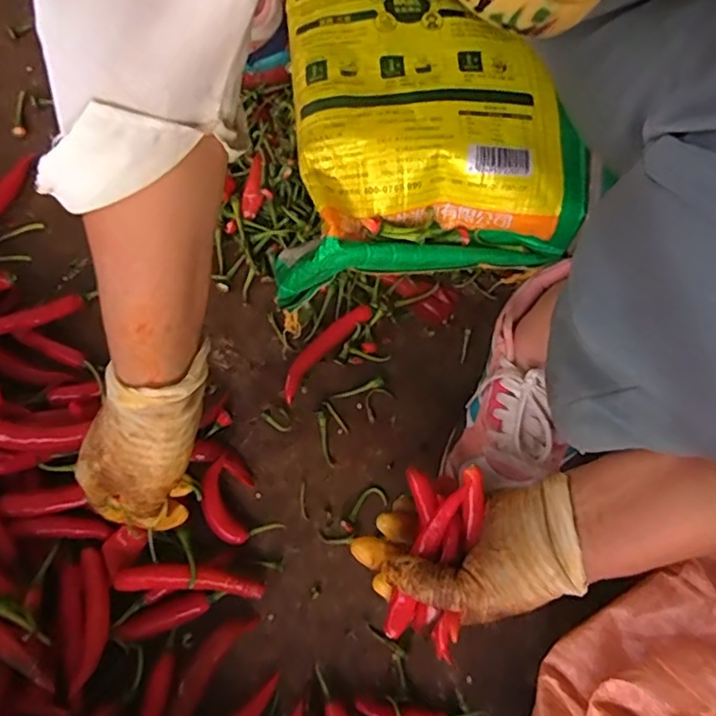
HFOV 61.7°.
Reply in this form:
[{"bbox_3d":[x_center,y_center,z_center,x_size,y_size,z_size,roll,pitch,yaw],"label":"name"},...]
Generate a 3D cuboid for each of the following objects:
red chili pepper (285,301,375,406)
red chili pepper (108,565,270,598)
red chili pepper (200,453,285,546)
[{"bbox_3d":[-0.030,-0.007,0.518,0.022,0.020,0.104,42,75,12],"label":"red chili pepper"},{"bbox_3d":[-0.125,0.164,0.441,0.108,0.021,0.018,3,70,0],"label":"red chili pepper"},{"bbox_3d":[-0.101,0.116,0.472,0.040,0.020,0.071,-37,75,-13],"label":"red chili pepper"}]

